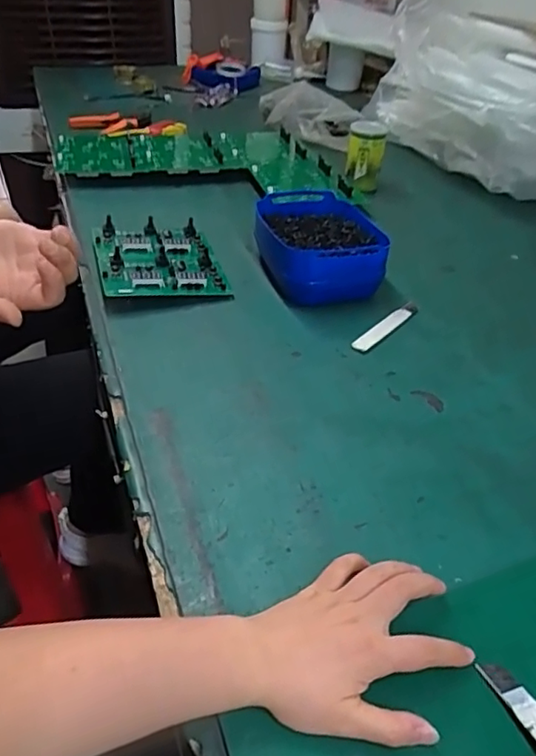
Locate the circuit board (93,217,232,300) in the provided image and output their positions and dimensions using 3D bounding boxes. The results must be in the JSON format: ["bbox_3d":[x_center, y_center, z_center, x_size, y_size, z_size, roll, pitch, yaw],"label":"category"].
[{"bbox_3d":[-0.155,-0.167,0.815,0.161,0.035,0.193,-10,42,-16],"label":"circuit board"}]

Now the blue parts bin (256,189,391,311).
[{"bbox_3d":[0.069,-0.186,0.822,0.161,0.075,0.201,-3,40,-7],"label":"blue parts bin"}]

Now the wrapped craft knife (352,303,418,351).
[{"bbox_3d":[0.151,-0.066,0.740,0.024,0.006,0.130,30,47,29],"label":"wrapped craft knife"}]

